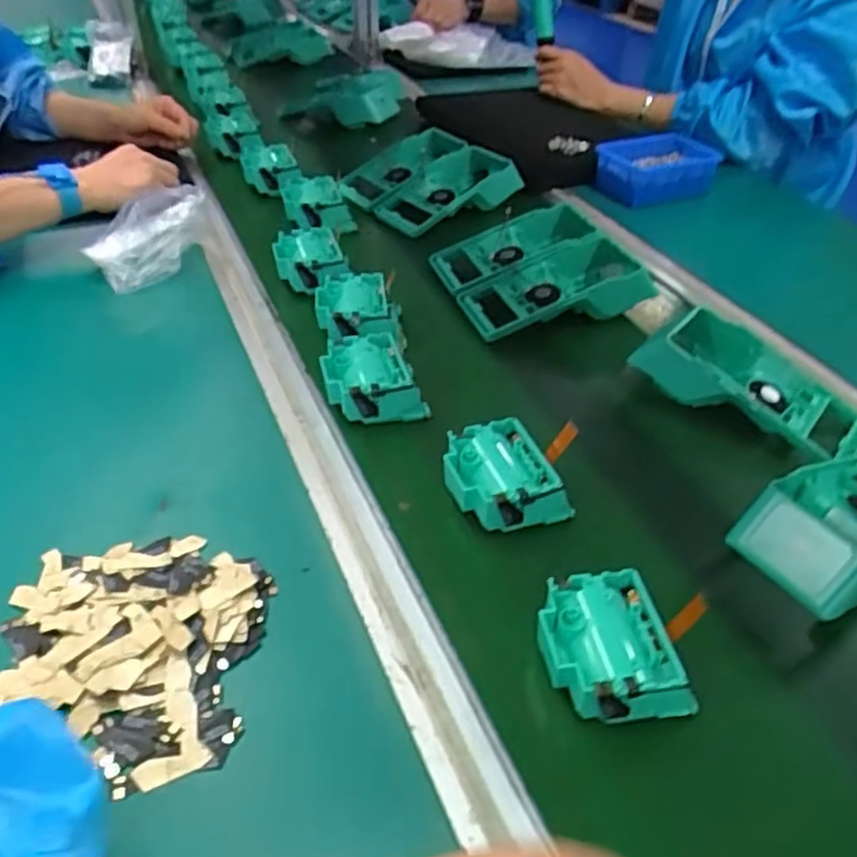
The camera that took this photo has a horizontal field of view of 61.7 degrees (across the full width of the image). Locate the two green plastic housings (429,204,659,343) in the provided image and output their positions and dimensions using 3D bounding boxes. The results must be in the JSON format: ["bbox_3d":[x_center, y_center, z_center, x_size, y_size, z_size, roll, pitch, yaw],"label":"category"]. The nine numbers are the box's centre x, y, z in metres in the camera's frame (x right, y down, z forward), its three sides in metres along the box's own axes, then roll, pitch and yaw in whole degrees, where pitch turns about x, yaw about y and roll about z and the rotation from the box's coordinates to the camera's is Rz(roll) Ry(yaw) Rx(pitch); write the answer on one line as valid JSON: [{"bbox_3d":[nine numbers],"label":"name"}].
[{"bbox_3d":[0.110,-0.160,0.749,0.177,0.056,0.173,-14,38,-10],"label":"two green plastic housings"}]

